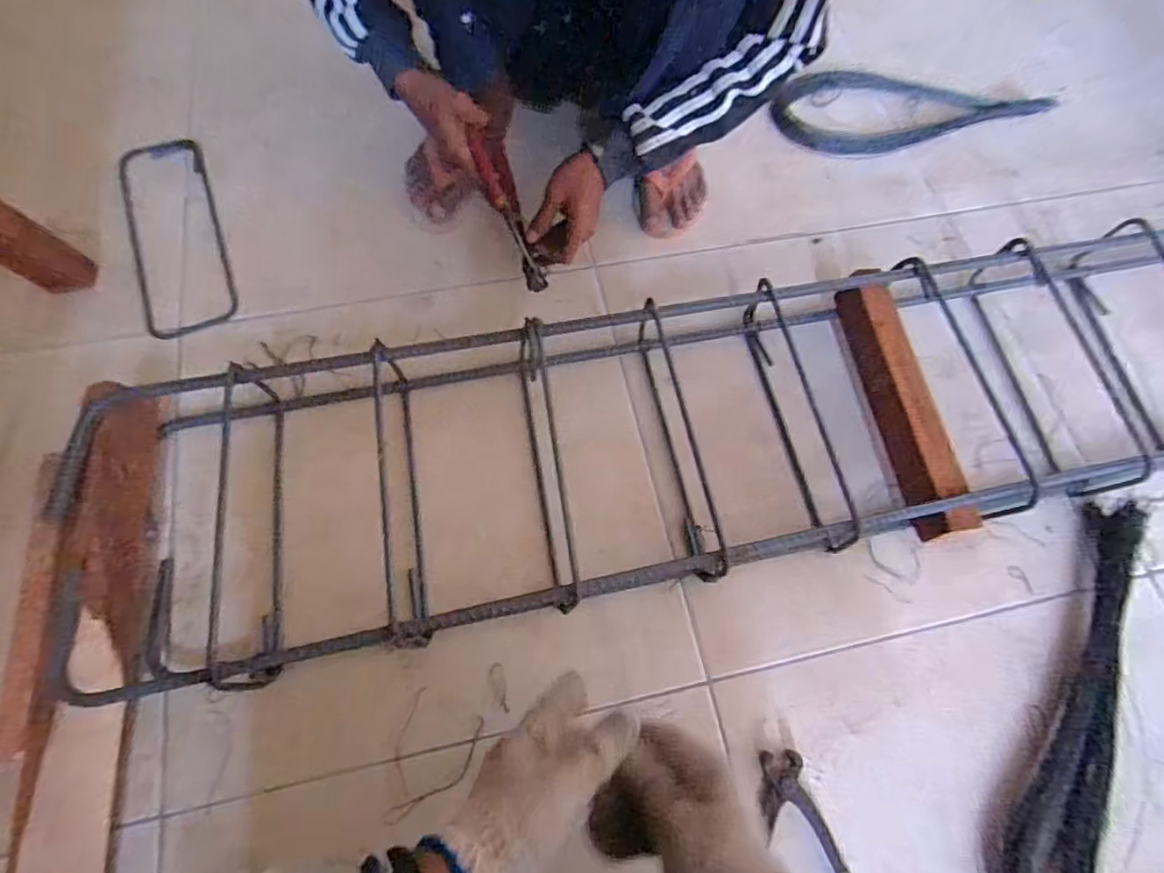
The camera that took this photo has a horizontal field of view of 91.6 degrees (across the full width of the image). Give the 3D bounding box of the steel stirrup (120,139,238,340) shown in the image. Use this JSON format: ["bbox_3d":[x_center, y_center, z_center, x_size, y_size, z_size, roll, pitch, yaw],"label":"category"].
[{"bbox_3d":[-0.483,-0.244,0.671,0.100,0.011,0.292,-21,71,-10],"label":"steel stirrup"}]

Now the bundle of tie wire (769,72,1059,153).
[{"bbox_3d":[0.451,-0.487,0.813,0.367,0.033,0.171,-15,70,-8],"label":"bundle of tie wire"}]

